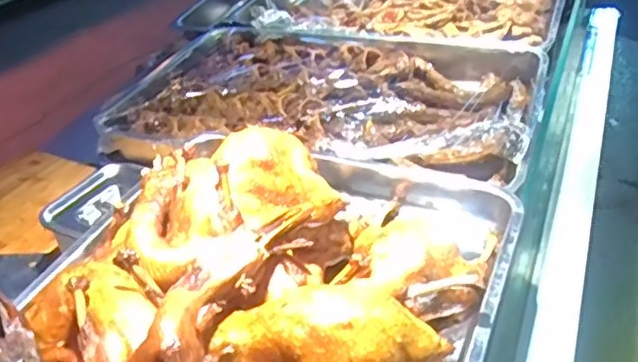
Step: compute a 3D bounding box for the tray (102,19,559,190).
[{"bbox_3d":[0.016,-0.142,0.980,0.620,0.066,0.419,5,35,13],"label":"tray"}]

